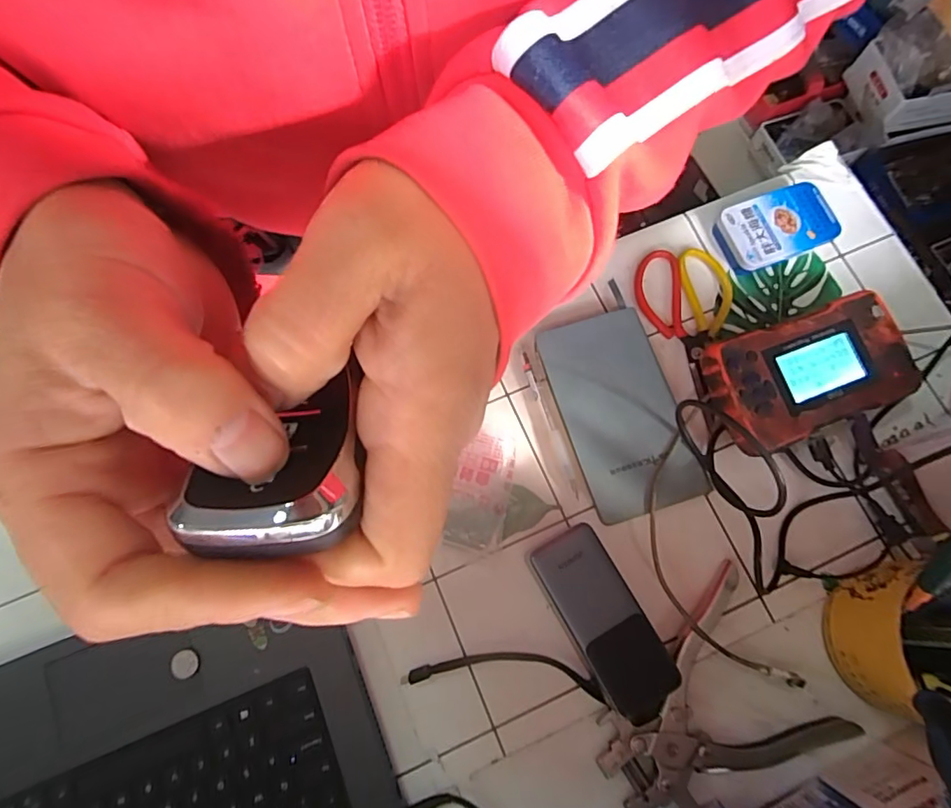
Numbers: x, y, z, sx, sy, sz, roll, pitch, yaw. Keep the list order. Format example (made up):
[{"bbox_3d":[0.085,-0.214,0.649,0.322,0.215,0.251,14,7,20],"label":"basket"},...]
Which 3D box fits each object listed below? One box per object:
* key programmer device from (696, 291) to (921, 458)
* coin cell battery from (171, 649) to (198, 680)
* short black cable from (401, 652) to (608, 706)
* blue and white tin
[{"bbox_3d":[0.285,-0.027,0.458,0.177,0.045,0.097,-20,75,-6],"label":"key programmer device"},{"bbox_3d":[-0.215,0.192,0.393,0.018,0.004,0.019,-13,69,-15],"label":"coin cell battery"},{"bbox_3d":[0.022,0.207,0.412,0.153,0.009,0.028,5,74,1],"label":"short black cable"},{"bbox_3d":[0.285,-0.168,0.513,0.108,0.028,0.065,-21,75,-6],"label":"blue and white tin"}]

